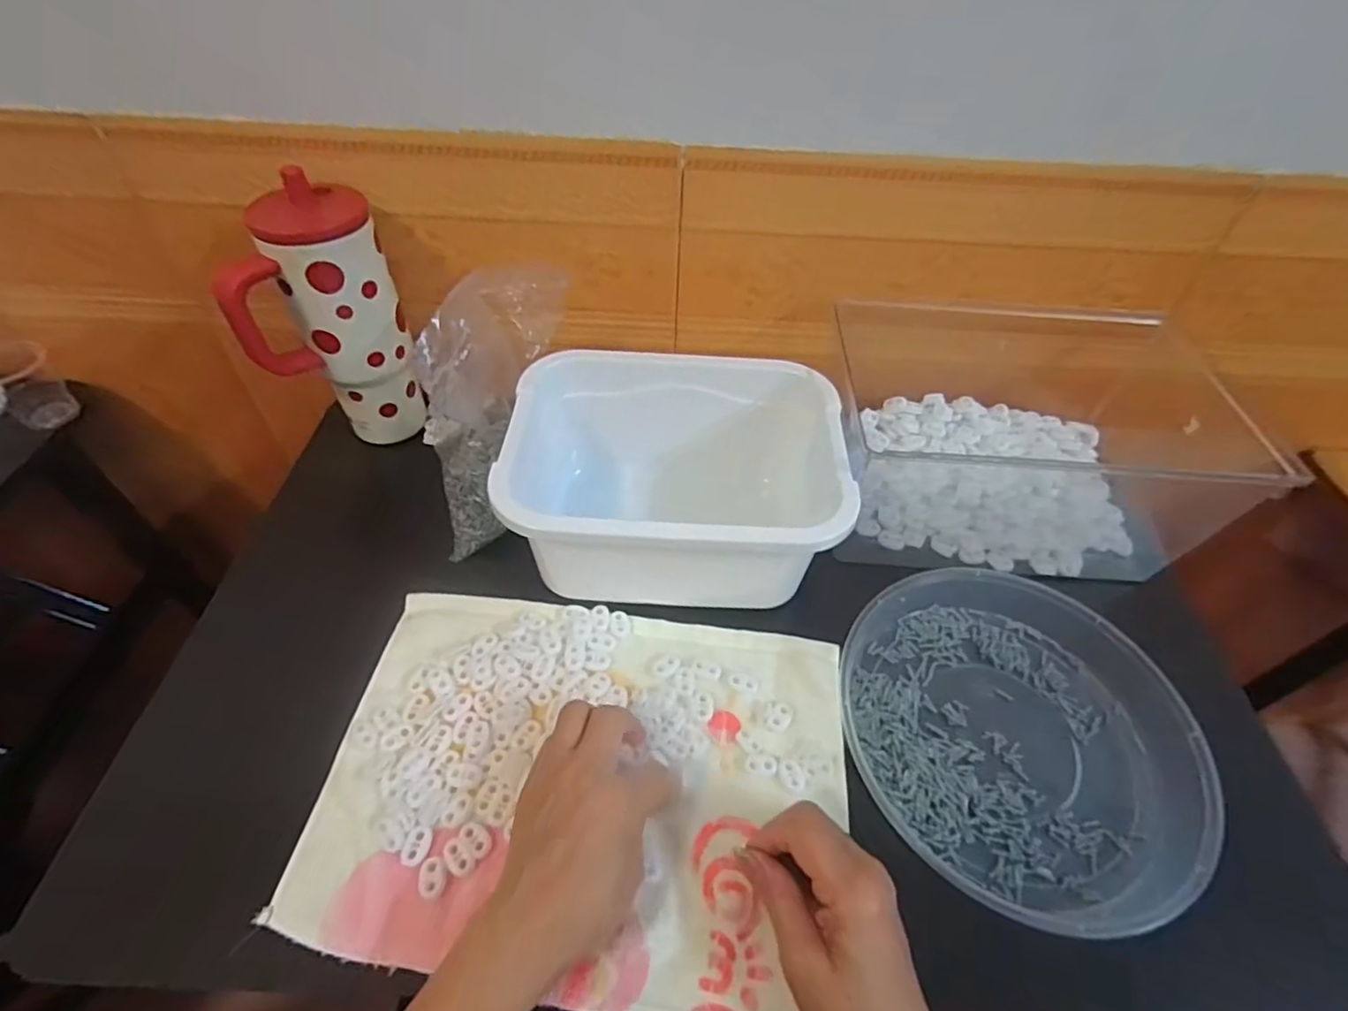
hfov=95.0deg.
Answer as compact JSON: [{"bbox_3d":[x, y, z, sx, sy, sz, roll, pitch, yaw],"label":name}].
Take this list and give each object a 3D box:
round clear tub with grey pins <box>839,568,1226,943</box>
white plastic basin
[{"bbox_3d":[0.233,0.145,0.419,0.230,0.036,0.214,1,50,-1],"label":"round clear tub with grey pins"},{"bbox_3d":[0.000,-0.022,0.504,0.247,0.121,0.183,5,50,0],"label":"white plastic basin"}]

